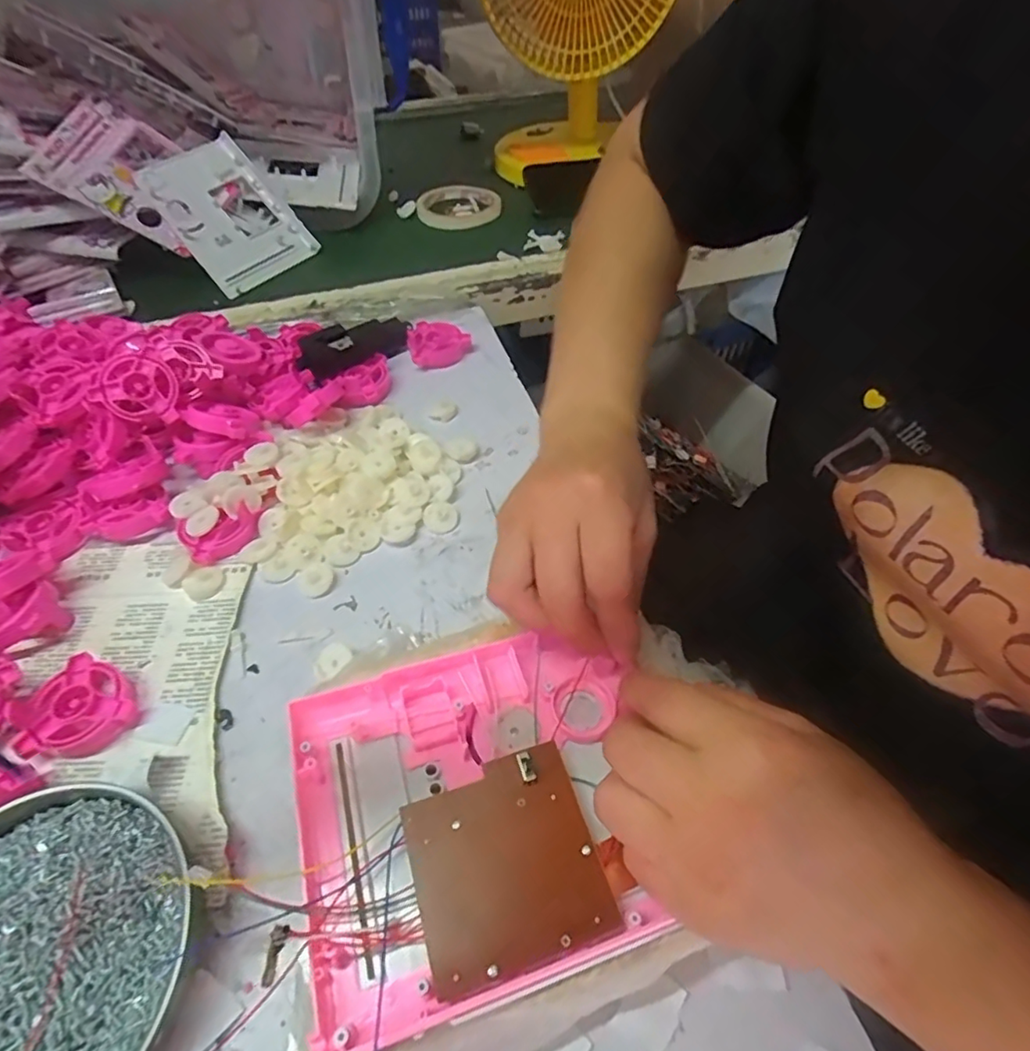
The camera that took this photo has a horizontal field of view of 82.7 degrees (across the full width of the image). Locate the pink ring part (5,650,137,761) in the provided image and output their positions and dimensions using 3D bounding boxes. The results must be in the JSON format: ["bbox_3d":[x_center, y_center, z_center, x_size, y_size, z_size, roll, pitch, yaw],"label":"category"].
[{"bbox_3d":[-0.233,0.098,0.308,0.052,0.019,0.052,2,50,-2],"label":"pink ring part"}]

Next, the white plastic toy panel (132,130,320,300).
[{"bbox_3d":[-0.293,-0.321,0.607,0.123,0.014,0.150,-40,97,-32],"label":"white plastic toy panel"}]

